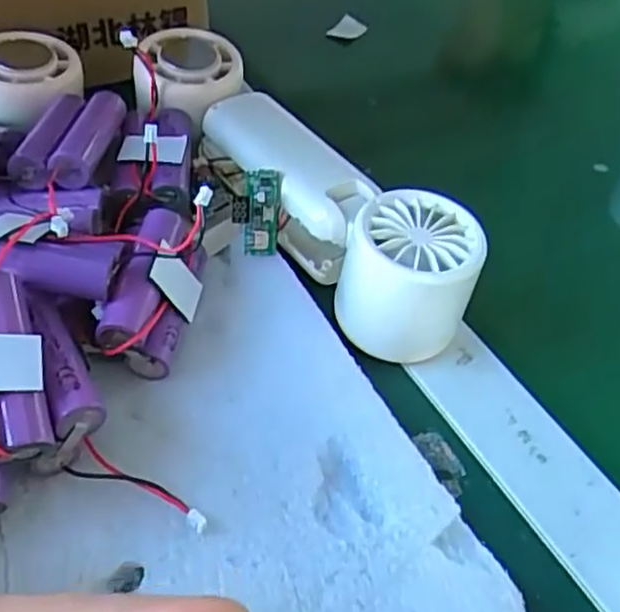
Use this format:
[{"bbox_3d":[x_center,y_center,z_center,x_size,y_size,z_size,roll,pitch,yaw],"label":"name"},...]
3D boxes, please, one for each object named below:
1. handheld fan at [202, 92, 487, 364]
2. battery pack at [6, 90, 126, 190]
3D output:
[{"bbox_3d":[0.005,-0.046,0.336,0.053,0.050,0.167,-31,57,-30],"label":"handheld fan"},{"bbox_3d":[-0.109,-0.079,0.328,0.033,0.017,0.070,7,47,0],"label":"battery pack"}]

